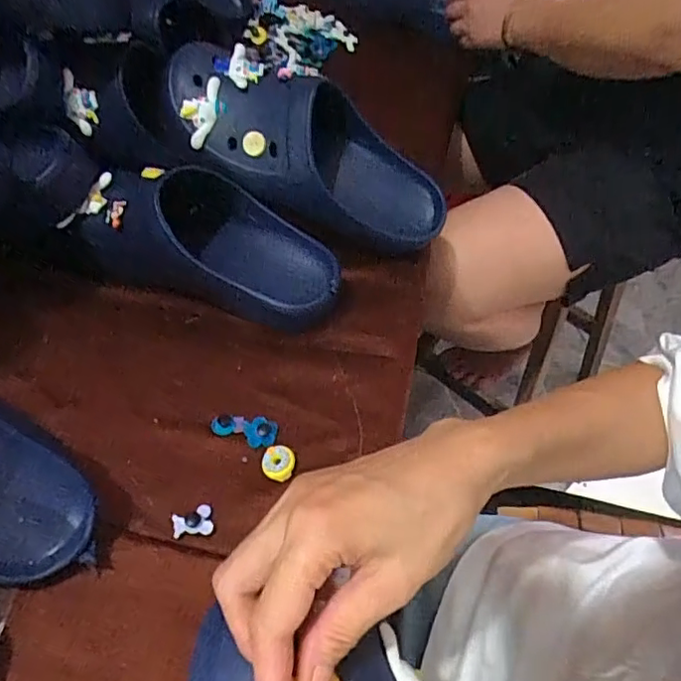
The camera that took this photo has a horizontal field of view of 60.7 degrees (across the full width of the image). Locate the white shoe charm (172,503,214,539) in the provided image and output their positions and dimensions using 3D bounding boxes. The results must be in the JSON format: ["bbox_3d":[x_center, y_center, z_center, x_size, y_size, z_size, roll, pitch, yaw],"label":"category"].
[{"bbox_3d":[-0.098,0.121,0.389,0.026,0.008,0.019,-3,51,-8],"label":"white shoe charm"}]

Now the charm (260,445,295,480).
[{"bbox_3d":[-0.045,0.088,0.419,0.023,0.009,0.025,3,51,-4],"label":"charm"}]

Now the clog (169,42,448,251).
[{"bbox_3d":[-0.026,-0.179,0.529,0.281,0.097,0.095,28,45,-11],"label":"clog"}]

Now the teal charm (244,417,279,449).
[{"bbox_3d":[-0.059,0.068,0.434,0.024,0.006,0.022,7,51,0],"label":"teal charm"}]

